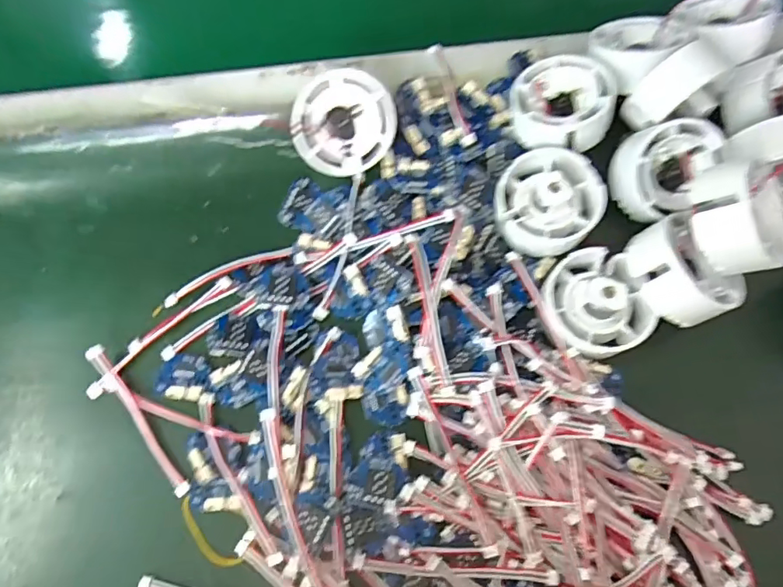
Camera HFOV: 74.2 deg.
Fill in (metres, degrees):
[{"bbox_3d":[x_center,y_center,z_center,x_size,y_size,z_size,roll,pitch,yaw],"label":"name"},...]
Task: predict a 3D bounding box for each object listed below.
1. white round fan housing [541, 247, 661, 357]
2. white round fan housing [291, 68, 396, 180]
[{"bbox_3d":[0.104,0.005,0.264,0.048,0.028,0.053,-22,69,-7],"label":"white round fan housing"},{"bbox_3d":[-0.026,-0.095,0.290,0.055,0.054,0.012,-7,24,-11],"label":"white round fan housing"}]

